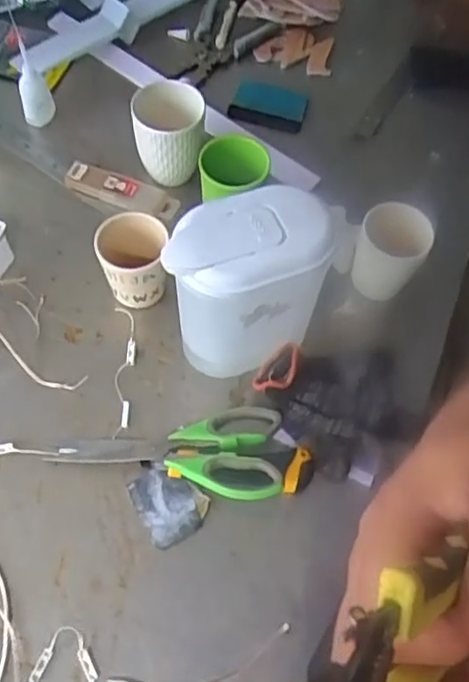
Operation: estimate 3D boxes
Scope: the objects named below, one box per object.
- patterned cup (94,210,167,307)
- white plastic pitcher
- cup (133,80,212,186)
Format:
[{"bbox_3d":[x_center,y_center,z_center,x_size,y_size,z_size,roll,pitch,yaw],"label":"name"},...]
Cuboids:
[{"bbox_3d":[-0.103,-0.080,0.661,0.067,0.085,0.063,2,62,-4],"label":"patterned cup"},{"bbox_3d":[0.010,-0.042,0.595,0.145,0.182,0.078,-18,65,-13],"label":"white plastic pitcher"},{"bbox_3d":[-0.073,-0.231,0.738,0.076,0.105,0.082,2,62,-4],"label":"cup"}]

